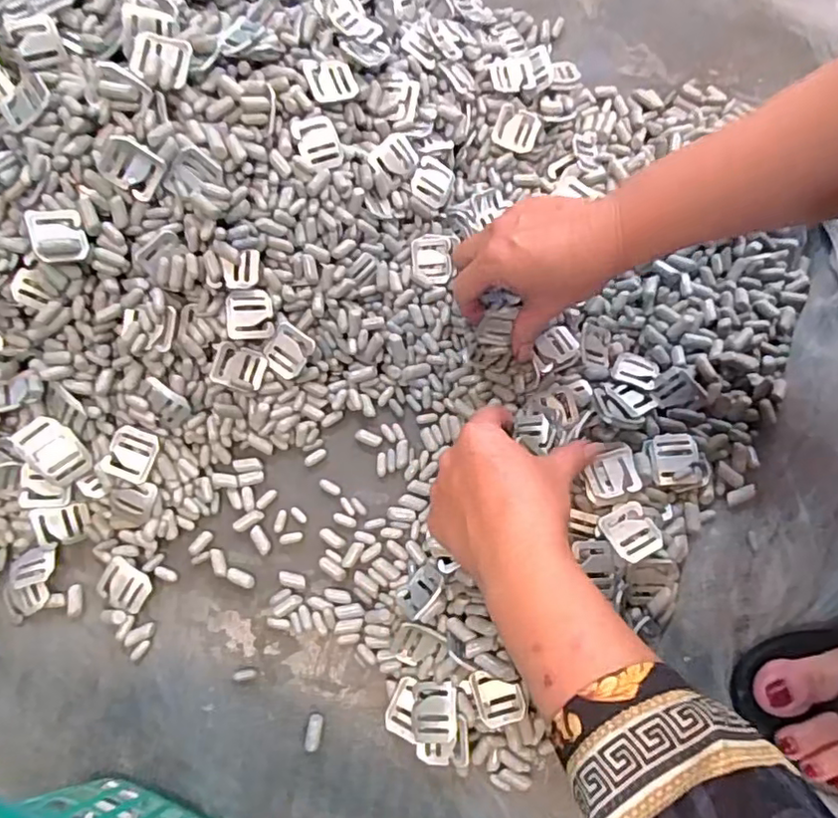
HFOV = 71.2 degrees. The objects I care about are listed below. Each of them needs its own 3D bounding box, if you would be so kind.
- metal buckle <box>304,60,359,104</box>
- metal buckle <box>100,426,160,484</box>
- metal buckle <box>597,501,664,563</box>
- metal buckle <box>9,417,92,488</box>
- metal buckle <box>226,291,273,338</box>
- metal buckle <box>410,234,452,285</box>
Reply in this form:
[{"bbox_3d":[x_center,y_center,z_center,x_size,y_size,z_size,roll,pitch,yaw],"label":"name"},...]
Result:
[{"bbox_3d":[-0.062,-0.234,0.416,0.035,0.005,0.030,-23,95,-21],"label":"metal buckle"},{"bbox_3d":[-0.194,0.030,0.396,0.030,0.004,0.035,22,86,-12],"label":"metal buckle"},{"bbox_3d":[0.137,0.079,0.378,0.030,0.004,0.034,-29,60,-1],"label":"metal buckle"},{"bbox_3d":[-0.243,0.028,0.388,0.030,0.006,0.046,-38,100,-16],"label":"metal buckle"},{"bbox_3d":[-0.116,-0.065,0.402,0.031,0.005,0.033,-8,90,-23],"label":"metal buckle"},{"bbox_3d":[0.009,-0.114,0.447,0.030,0.004,0.036,1,94,5],"label":"metal buckle"}]

